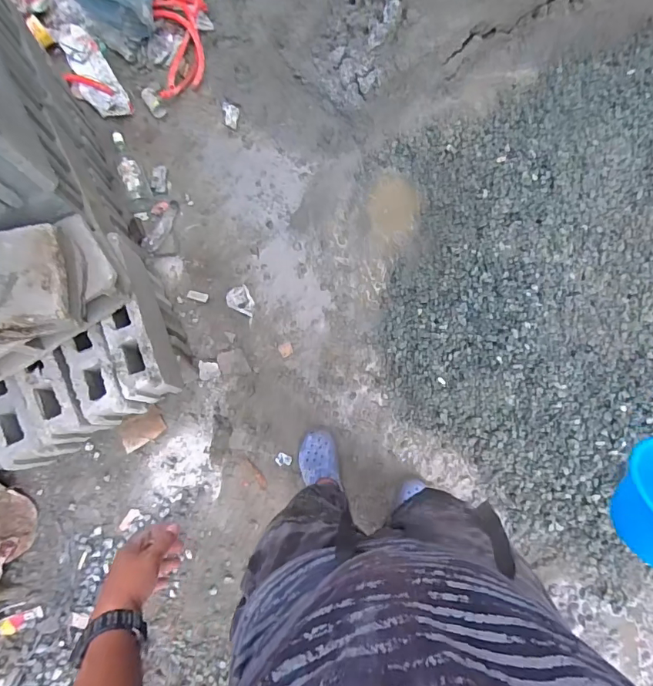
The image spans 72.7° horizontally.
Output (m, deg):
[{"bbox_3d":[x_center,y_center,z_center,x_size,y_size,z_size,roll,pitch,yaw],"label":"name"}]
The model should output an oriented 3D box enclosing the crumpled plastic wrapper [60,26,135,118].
[{"bbox_3d":[-0.800,-0.909,1.493,0.147,0.043,0.326,-28,98,-5],"label":"crumpled plastic wrapper"}]

